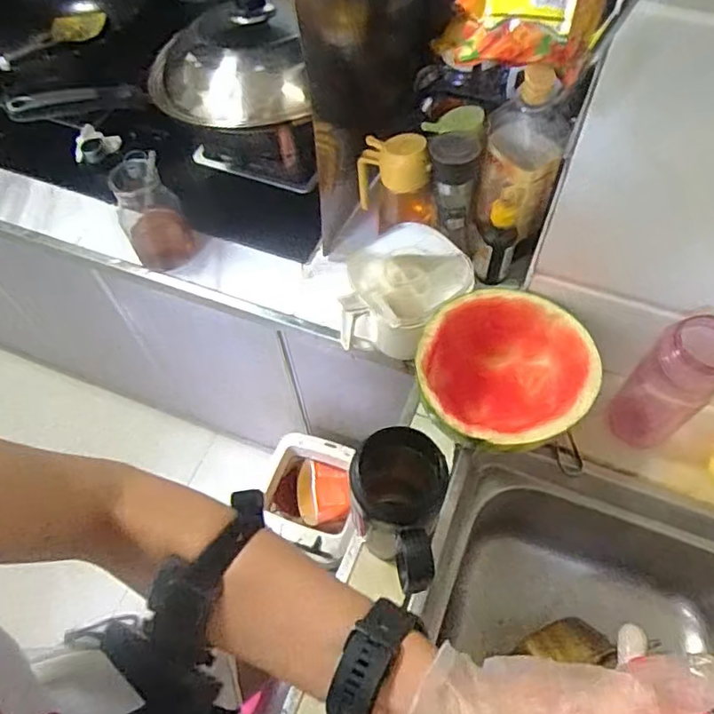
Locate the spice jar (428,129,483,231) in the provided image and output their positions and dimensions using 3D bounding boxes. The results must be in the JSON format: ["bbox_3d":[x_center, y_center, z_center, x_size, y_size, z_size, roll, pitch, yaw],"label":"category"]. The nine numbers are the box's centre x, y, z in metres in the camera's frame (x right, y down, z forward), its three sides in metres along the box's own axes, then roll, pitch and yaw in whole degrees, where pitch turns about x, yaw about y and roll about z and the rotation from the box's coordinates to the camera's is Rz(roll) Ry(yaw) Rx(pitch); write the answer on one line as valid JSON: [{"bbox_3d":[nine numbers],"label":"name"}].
[{"bbox_3d":[0.124,-0.230,0.777,0.062,0.118,0.069,5,60,6],"label":"spice jar"}]

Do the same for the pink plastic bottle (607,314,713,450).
[{"bbox_3d":[0.337,0.033,0.641,0.064,0.197,0.074,-41,66,-19],"label":"pink plastic bottle"}]

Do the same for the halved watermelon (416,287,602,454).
[{"bbox_3d":[0.165,0.031,0.691,0.181,0.125,0.188,36,68,21],"label":"halved watermelon"}]

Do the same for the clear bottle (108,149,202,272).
[{"bbox_3d":[-0.297,-0.211,0.852,0.090,0.173,0.095,-27,62,-12],"label":"clear bottle"}]

